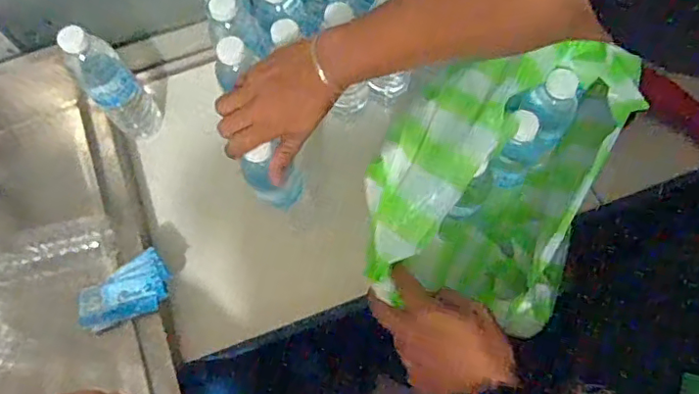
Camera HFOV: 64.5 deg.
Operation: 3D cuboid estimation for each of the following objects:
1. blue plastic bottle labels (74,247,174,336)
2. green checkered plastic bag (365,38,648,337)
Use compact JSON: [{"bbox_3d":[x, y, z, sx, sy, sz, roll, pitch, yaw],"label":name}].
[{"bbox_3d":[-0.276,0.120,0.677,0.117,0.016,0.069,-31,72,-10],"label":"blue plastic bottle labels"},{"bbox_3d":[0.129,-0.012,0.558,0.191,0.125,0.281,28,73,11],"label":"green checkered plastic bag"}]

